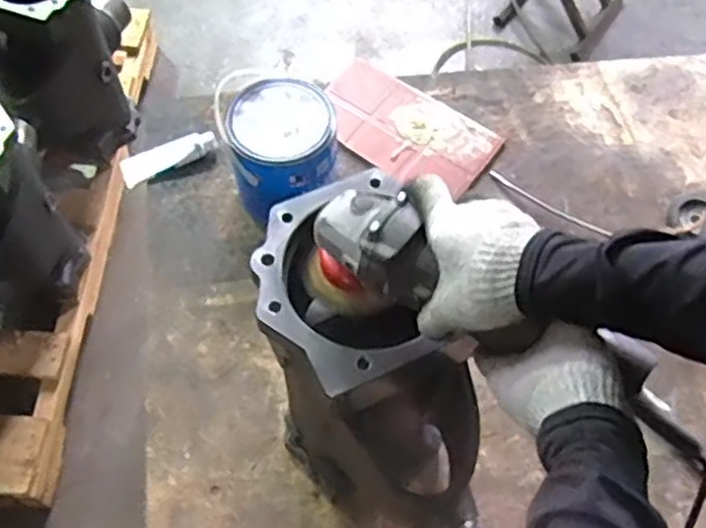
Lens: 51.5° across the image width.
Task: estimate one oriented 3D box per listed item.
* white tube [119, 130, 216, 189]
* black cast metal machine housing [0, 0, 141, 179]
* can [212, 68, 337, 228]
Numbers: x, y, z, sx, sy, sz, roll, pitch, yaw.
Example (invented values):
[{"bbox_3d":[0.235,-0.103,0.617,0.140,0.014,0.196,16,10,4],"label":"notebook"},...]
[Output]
[{"bbox_3d":[-0.287,-0.167,1.138,0.149,0.032,0.051,-22,63,-13],"label":"white tube"},{"bbox_3d":[-0.574,-0.414,1.482,0.193,0.404,0.316,1,60,-1],"label":"black cast metal machine housing"},{"bbox_3d":[-0.103,-0.163,1.041,0.156,0.148,0.163,0,60,-1],"label":"can"}]

